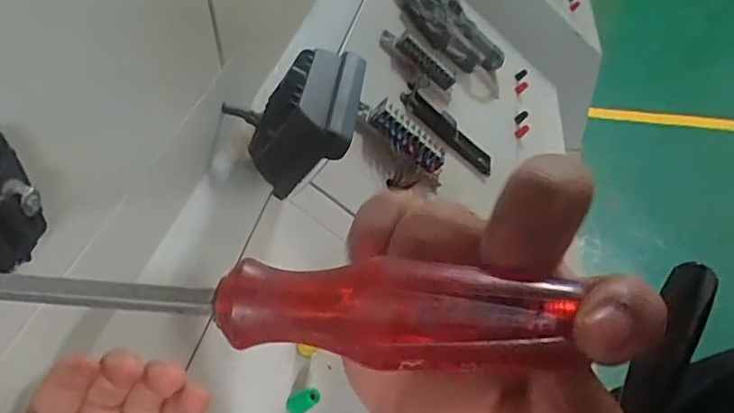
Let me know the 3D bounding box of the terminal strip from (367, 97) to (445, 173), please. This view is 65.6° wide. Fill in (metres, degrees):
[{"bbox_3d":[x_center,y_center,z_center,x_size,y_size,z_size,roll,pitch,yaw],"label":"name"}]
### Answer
[{"bbox_3d":[0.042,-0.069,0.579,0.090,0.017,0.038,38,39,-20],"label":"terminal strip"}]

